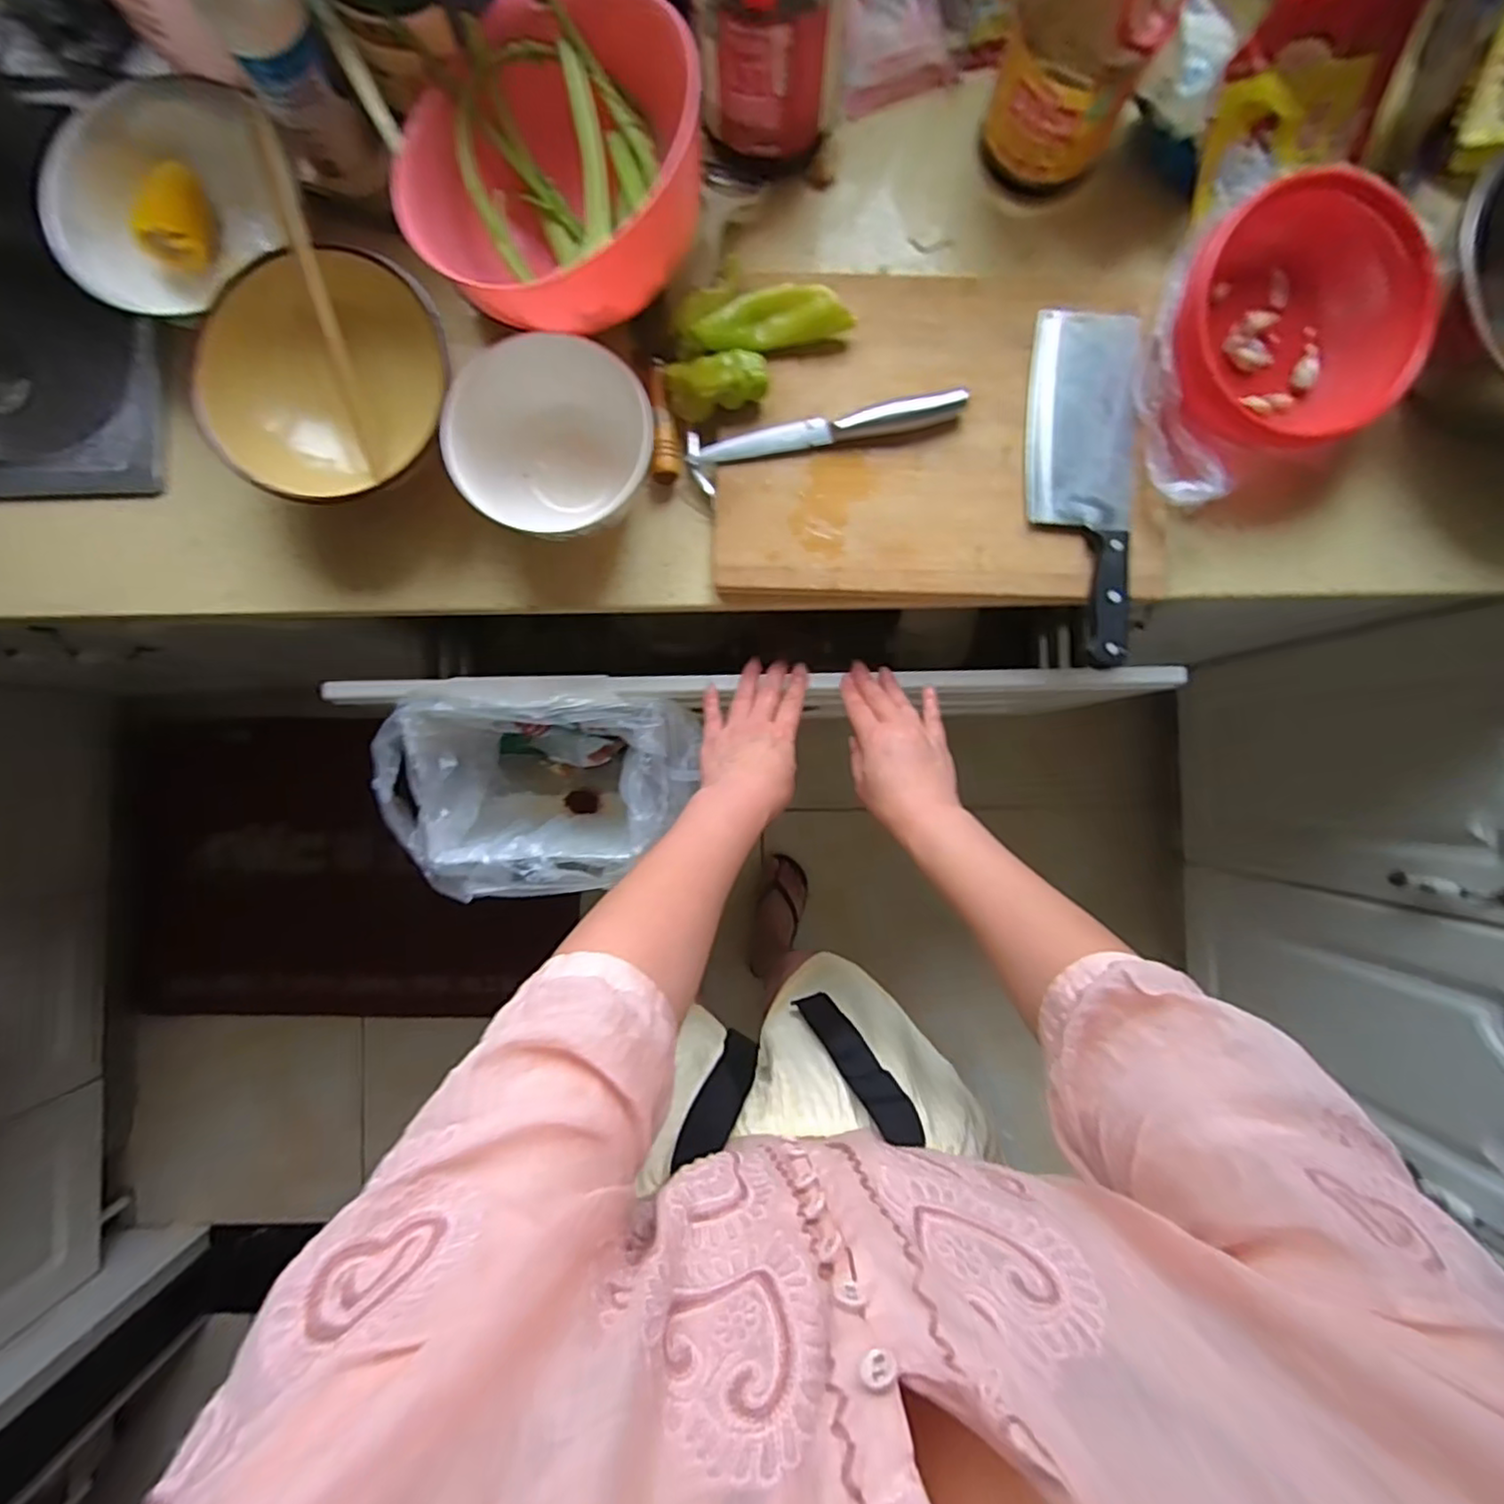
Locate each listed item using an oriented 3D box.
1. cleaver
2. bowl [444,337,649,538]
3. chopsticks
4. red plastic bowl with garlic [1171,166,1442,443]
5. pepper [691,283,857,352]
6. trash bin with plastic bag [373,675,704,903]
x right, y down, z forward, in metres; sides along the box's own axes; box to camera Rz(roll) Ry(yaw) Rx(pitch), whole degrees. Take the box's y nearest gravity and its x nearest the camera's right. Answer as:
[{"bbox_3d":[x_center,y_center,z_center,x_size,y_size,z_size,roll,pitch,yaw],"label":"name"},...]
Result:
[{"bbox_3d":[0.254,-0.206,0.517,0.077,0.025,0.271,1,89,-1],"label":"cleaver"},{"bbox_3d":[-0.145,-0.225,0.501,0.144,0.063,0.136,-2,89,-1],"label":"bowl"},{"bbox_3d":[-0.310,-0.322,0.484,0.015,0.014,0.228,-9,111,-1],"label":"chopsticks"},{"bbox_3d":[0.384,-0.317,0.485,0.156,0.078,0.143,0,89,-1],"label":"red plastic bowl with garlic"},{"bbox_3d":[0.016,-0.330,0.512,0.116,0.034,0.029,-12,89,-1],"label":"pepper"},{"bbox_3d":[-0.201,0.032,0.683,0.288,0.181,0.193,-6,89,-1],"label":"trash bin with plastic bag"}]

